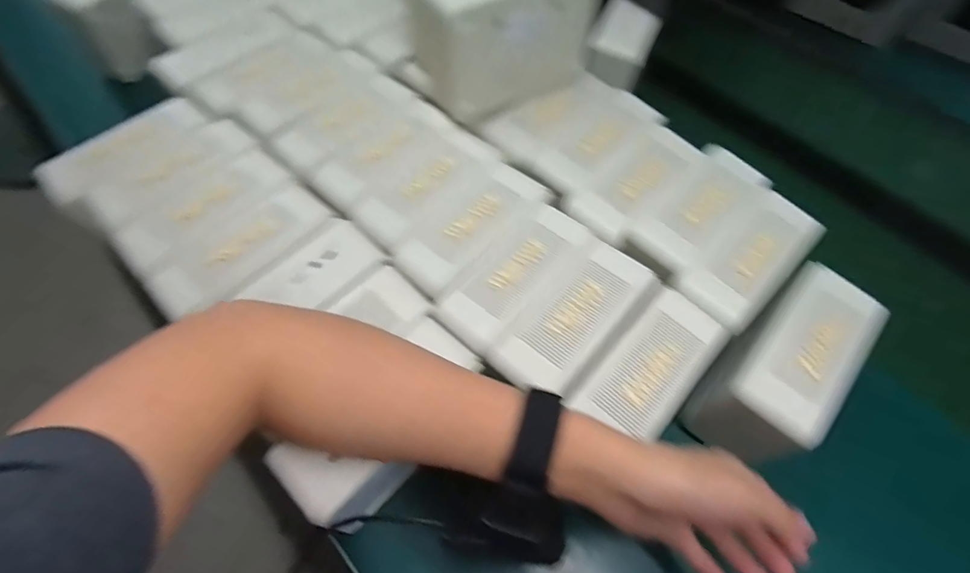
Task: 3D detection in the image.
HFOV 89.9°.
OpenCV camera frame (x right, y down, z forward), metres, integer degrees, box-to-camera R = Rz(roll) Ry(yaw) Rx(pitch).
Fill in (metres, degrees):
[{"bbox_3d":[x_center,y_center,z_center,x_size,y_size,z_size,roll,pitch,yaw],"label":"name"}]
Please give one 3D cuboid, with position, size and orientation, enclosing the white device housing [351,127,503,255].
[{"bbox_3d":[-0.048,-0.085,0.408,0.057,0.012,0.134,39,65,19],"label":"white device housing"}]

